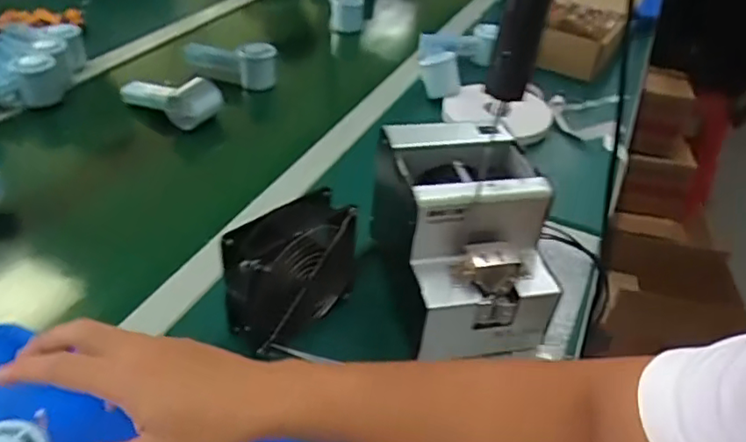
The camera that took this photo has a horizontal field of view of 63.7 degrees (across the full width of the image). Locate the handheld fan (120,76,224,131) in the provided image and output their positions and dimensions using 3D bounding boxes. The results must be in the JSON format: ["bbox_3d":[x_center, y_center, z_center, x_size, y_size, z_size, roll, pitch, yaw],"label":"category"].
[{"bbox_3d":[-0.300,-0.170,0.877,0.164,0.058,0.058,4,59,25],"label":"handheld fan"}]

